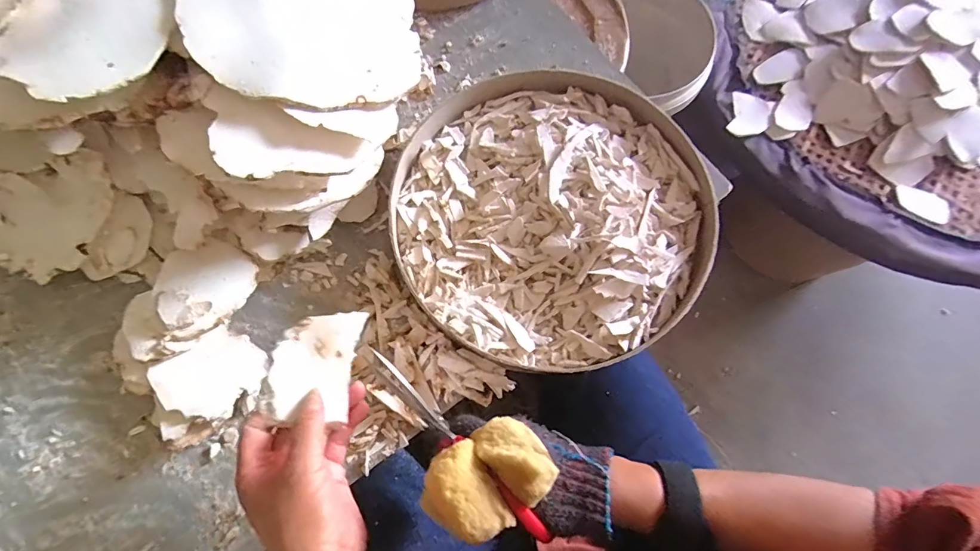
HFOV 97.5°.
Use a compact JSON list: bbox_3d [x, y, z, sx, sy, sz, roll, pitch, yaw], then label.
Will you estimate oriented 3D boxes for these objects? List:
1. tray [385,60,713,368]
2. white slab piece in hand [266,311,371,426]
[{"bbox_3d":[0.058,-0.066,0.430,0.296,0.058,0.301,0,76,-1],"label":"tray"},{"bbox_3d":[-0.129,0.066,0.321,0.058,0.014,0.076,1,76,-1],"label":"white slab piece in hand"}]

